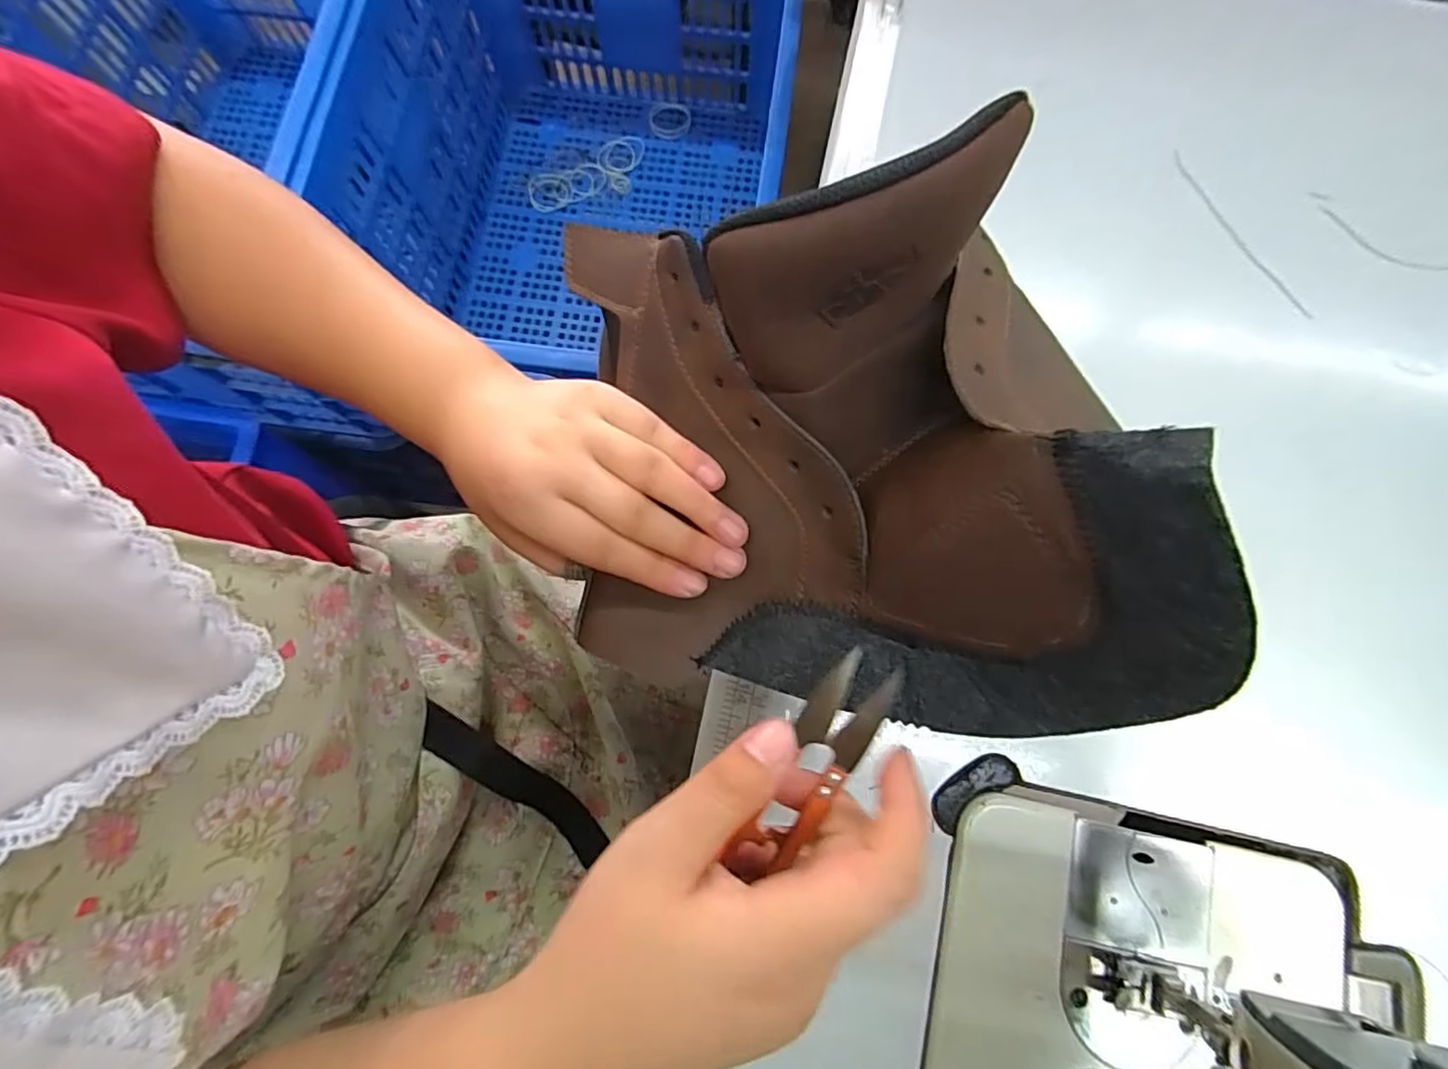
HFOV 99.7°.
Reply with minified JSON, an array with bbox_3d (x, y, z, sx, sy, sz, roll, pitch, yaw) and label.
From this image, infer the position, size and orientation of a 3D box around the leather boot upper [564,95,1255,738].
[{"bbox_3d":[0.038,-0.037,0.214,0.197,0.122,0.204,0,79,1],"label":"leather boot upper"}]

